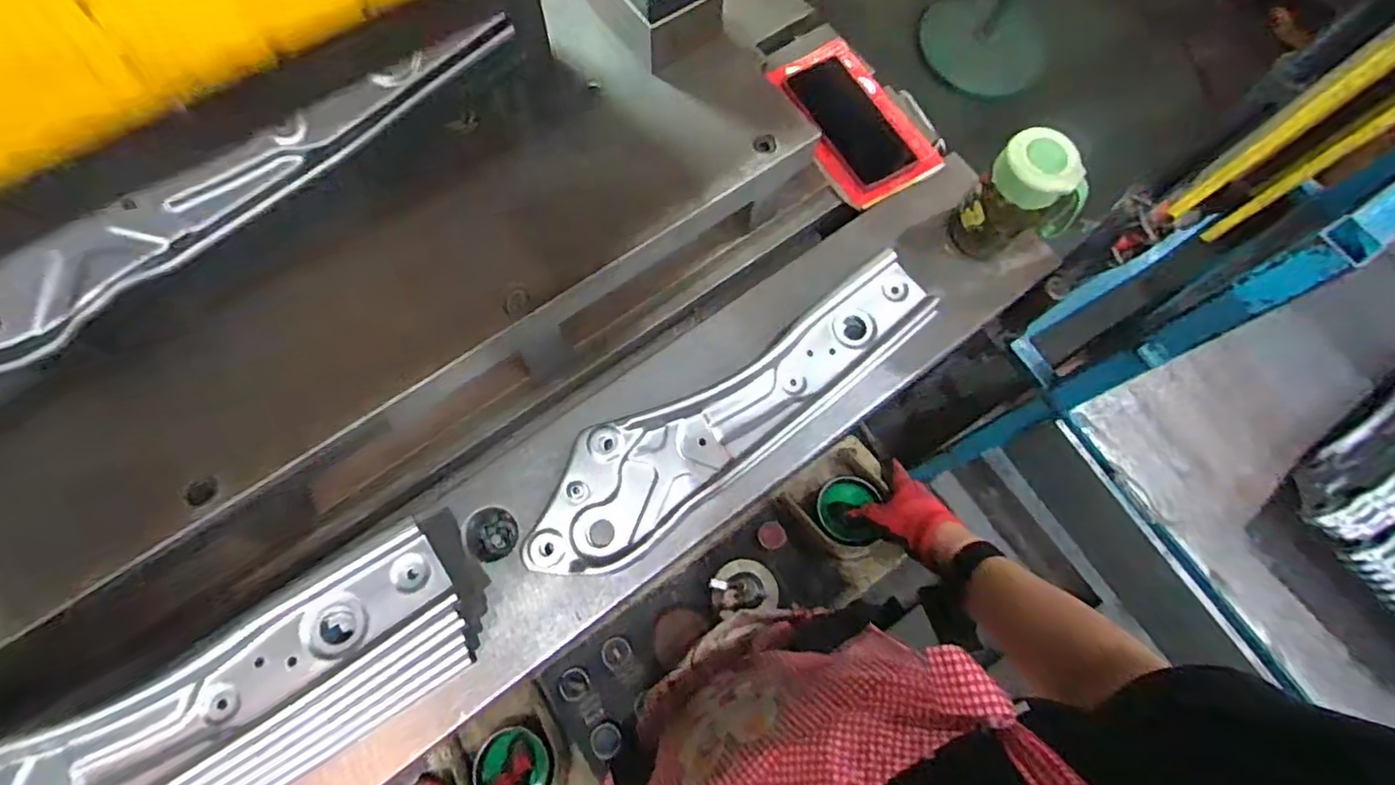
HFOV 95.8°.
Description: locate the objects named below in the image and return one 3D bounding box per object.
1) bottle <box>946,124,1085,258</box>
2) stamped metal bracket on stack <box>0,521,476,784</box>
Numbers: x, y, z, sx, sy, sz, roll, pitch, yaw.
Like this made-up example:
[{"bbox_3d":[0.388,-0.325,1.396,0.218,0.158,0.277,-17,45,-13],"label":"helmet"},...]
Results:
[{"bbox_3d":[0.304,-0.176,0.599,0.088,0.124,0.061,44,76,11],"label":"bottle"},{"bbox_3d":[-0.366,0.245,0.431,0.420,0.082,0.122,-28,75,-11],"label":"stamped metal bracket on stack"}]

